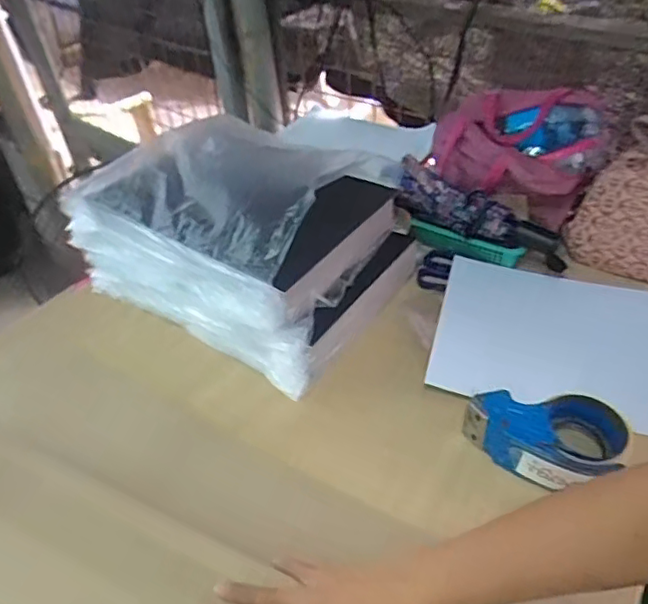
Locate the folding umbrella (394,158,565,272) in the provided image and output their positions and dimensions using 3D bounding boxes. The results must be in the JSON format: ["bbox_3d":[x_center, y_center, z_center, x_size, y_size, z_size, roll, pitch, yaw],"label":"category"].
[{"bbox_3d":[0.225,-0.119,0.844,0.266,0.064,0.047,27,49,9],"label":"folding umbrella"}]

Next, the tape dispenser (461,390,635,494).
[{"bbox_3d":[0.233,0.134,0.622,0.151,0.051,0.104,21,48,25],"label":"tape dispenser"}]

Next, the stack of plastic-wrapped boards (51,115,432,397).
[{"bbox_3d":[-0.112,-0.124,0.843,0.442,0.168,0.334,24,50,28],"label":"stack of plastic-wrapped boards"}]

